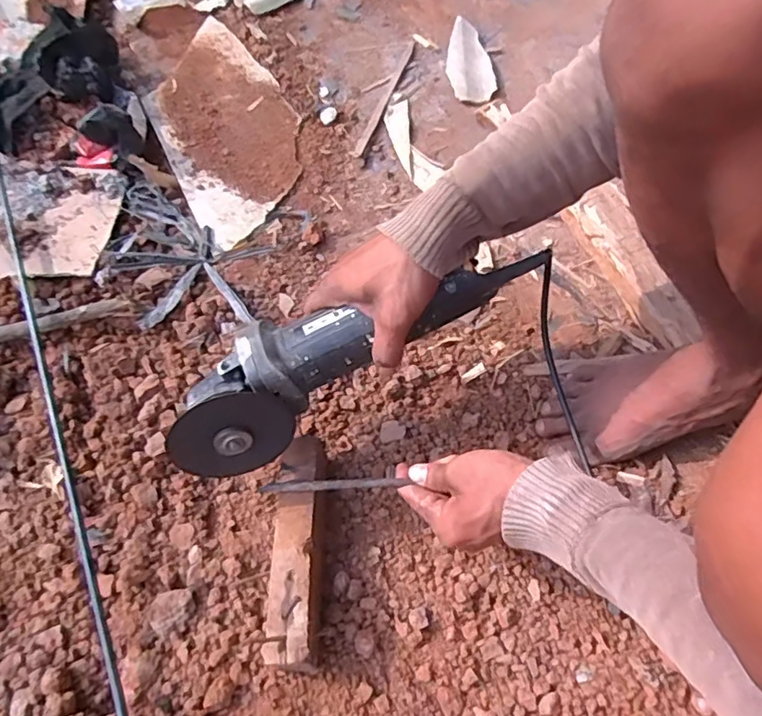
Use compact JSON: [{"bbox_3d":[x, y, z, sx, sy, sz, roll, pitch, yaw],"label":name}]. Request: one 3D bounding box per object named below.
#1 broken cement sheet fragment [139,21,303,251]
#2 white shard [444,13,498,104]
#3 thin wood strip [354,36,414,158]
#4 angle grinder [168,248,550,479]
[{"bbox_3d":[-0.215,-0.325,0.783,0.178,0.008,0.395,-25,66,-11],"label":"broken cement sheet fragment"},{"bbox_3d":[0.122,-0.423,0.803,0.062,0.009,0.154,-6,64,-2],"label":"white shard"},{"bbox_3d":[0.008,-0.361,0.784,0.015,0.006,0.223,19,65,10],"label":"thin wood strip"},{"bbox_3d":[-0.022,-0.018,0.473,0.329,0.079,0.084,-29,67,-5],"label":"angle grinder"}]

